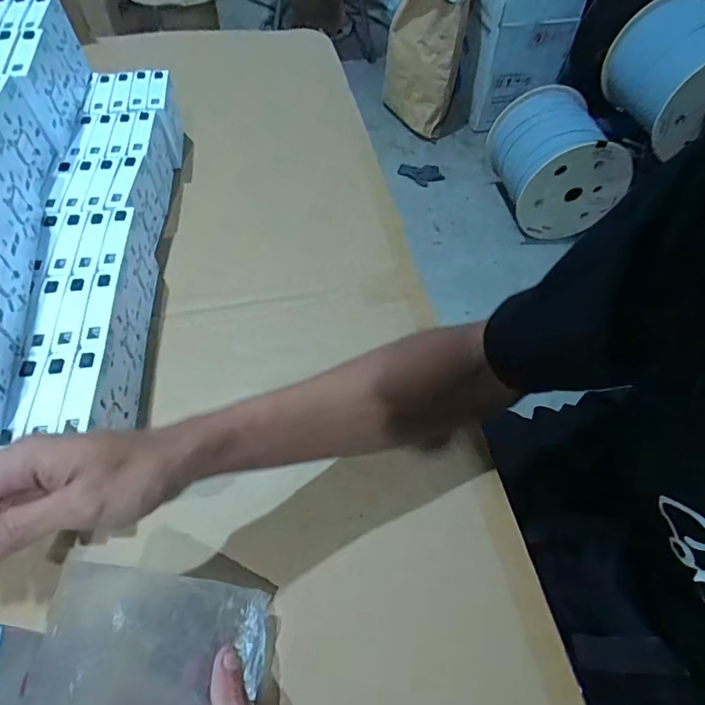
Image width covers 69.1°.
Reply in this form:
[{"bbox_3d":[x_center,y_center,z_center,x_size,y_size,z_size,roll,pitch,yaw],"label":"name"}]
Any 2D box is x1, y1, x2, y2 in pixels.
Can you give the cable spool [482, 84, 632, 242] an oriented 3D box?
[{"bbox_3d":[0.659,-0.639,1.683,0.308,0.305,0.399,-10,56,-10],"label":"cable spool"}]

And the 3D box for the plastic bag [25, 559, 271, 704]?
[{"bbox_3d":[-0.113,0.188,0.293,0.125,0.009,0.115,21,40,-21],"label":"plastic bag"}]

